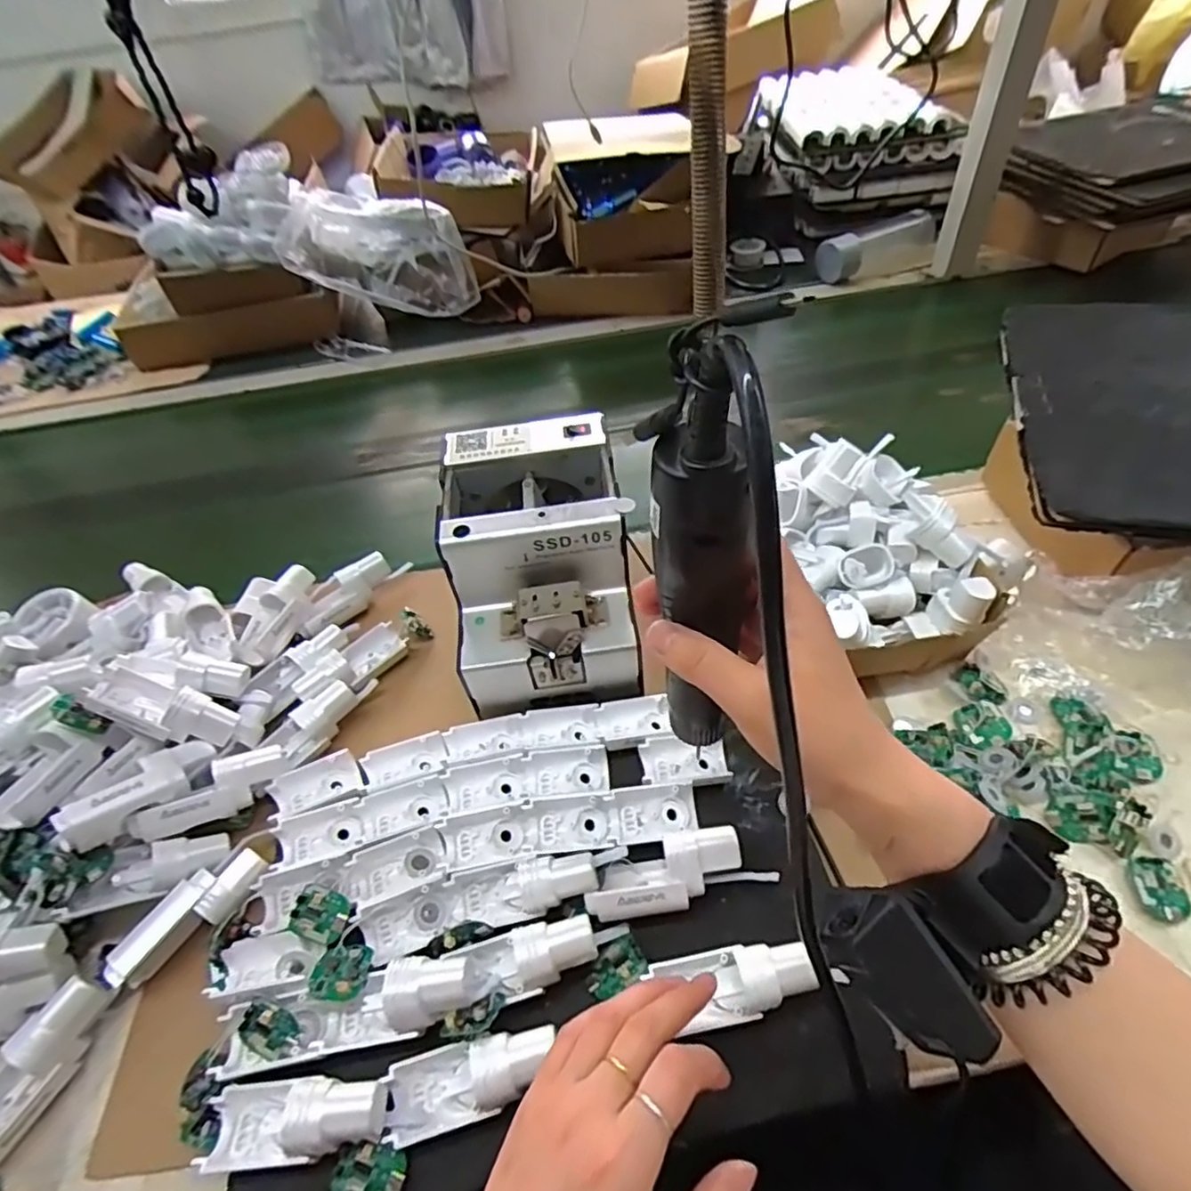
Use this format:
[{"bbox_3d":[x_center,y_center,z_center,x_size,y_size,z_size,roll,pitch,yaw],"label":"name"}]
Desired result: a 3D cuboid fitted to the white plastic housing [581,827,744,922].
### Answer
[{"bbox_3d":[0.042,0.165,0.379,0.092,0.026,0.034,-27,50,2],"label":"white plastic housing"}]

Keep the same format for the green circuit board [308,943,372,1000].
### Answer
[{"bbox_3d":[-0.144,0.211,0.364,0.034,0.010,0.028,-9,41,15],"label":"green circuit board"}]

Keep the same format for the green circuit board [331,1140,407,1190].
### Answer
[{"bbox_3d":[-0.111,0.285,0.318,0.033,0.004,0.030,17,72,6],"label":"green circuit board"}]

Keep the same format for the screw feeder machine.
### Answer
[{"bbox_3d":[-0.040,-0.023,0.484,0.122,0.124,0.173,-8,49,0],"label":"screw feeder machine"}]

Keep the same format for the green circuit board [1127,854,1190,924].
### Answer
[{"bbox_3d":[0.331,0.172,0.380,0.030,0.006,0.036,-6,49,1],"label":"green circuit board"}]

